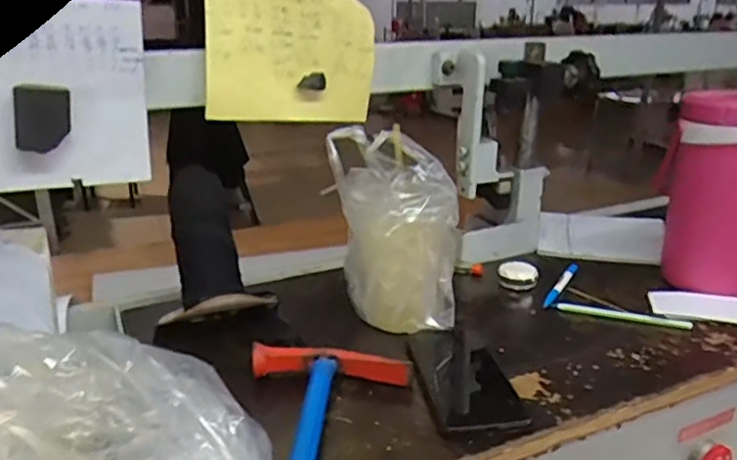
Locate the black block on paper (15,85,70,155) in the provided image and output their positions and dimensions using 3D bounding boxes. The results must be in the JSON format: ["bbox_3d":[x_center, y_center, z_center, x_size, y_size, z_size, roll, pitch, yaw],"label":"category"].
[{"bbox_3d":[-0.325,-0.112,0.629,0.051,0.063,0.021,-9,23,-22],"label":"black block on paper"}]

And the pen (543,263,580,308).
[{"bbox_3d":[0.237,0.069,0.778,0.014,0.010,0.103,16,40,35],"label":"pen"}]

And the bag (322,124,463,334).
[{"bbox_3d":[0.027,-0.002,0.678,0.129,0.189,0.118,-1,21,-2],"label":"bag"}]

